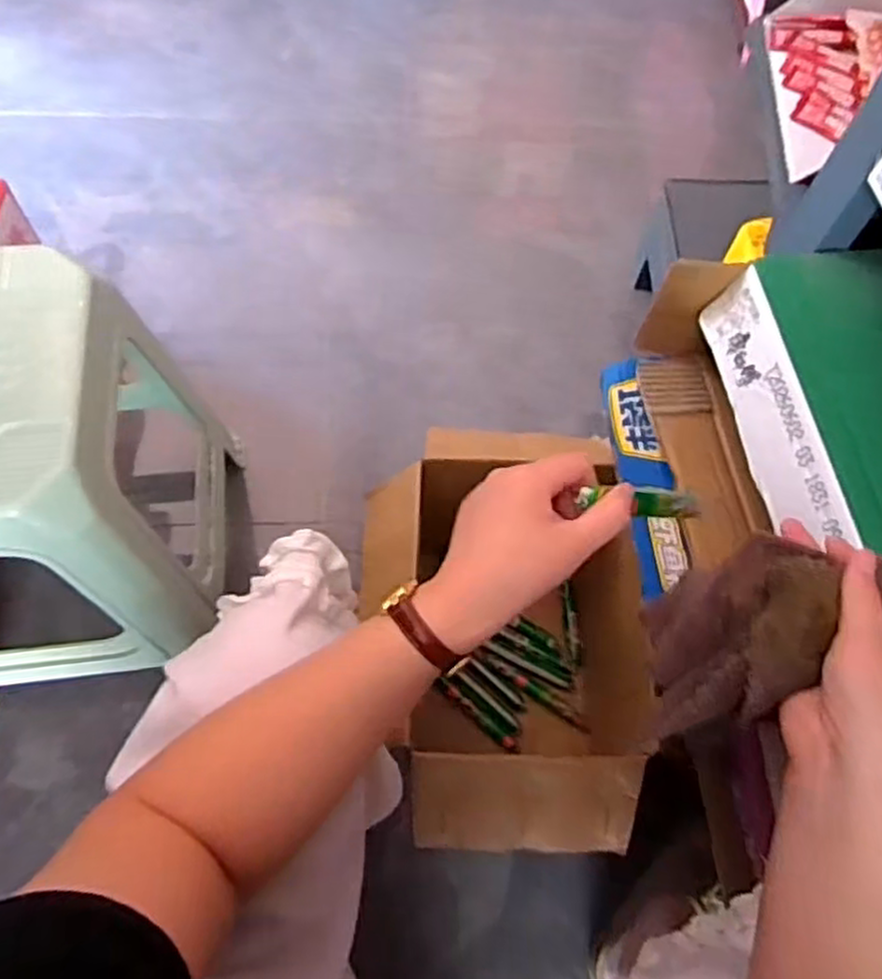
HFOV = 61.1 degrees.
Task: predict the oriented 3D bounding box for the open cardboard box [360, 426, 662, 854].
[{"bbox_3d":[0.057,0.174,0.857,0.277,0.301,0.429,1,65,-2],"label":"open cardboard box"}]

